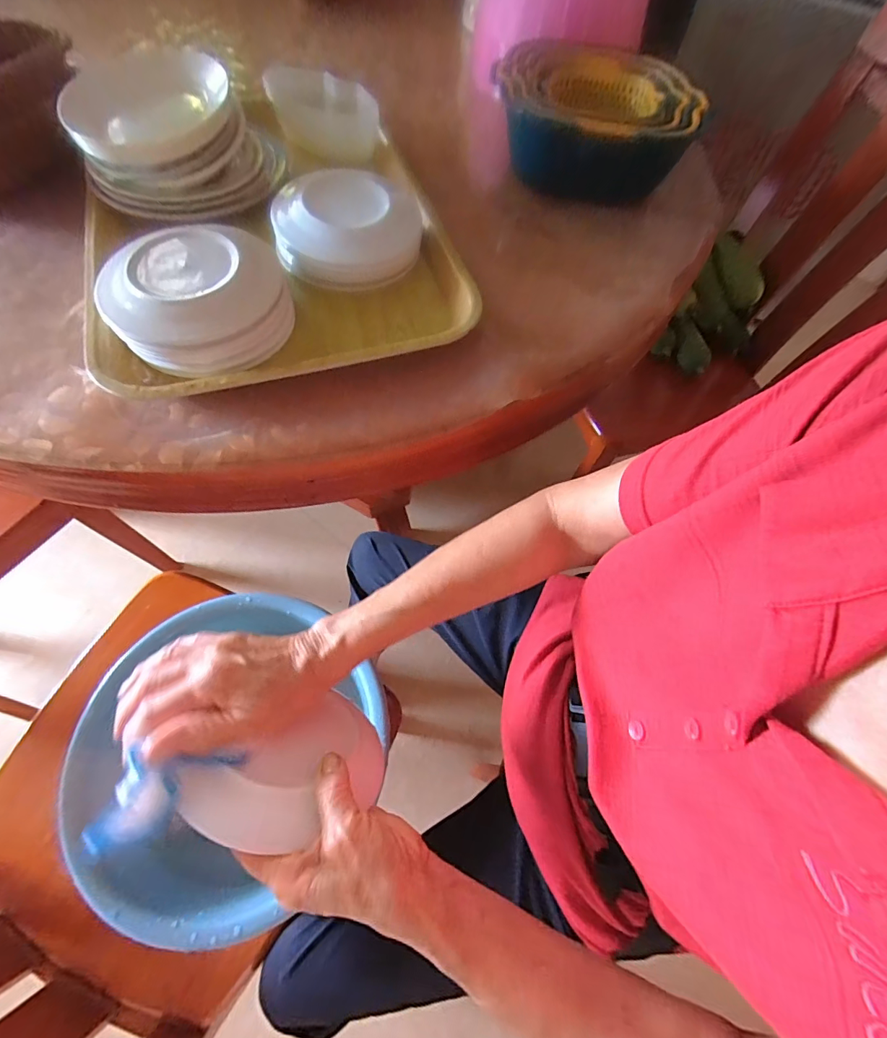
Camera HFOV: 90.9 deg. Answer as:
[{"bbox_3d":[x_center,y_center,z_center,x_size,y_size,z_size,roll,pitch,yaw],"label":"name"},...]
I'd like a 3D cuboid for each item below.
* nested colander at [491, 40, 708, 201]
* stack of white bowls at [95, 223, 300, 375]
[{"bbox_3d":[0.185,-0.495,0.536,0.243,0.089,0.217,-1,63,-5],"label":"nested colander"},{"bbox_3d":[-0.214,-0.196,0.386,0.149,0.055,0.143,-5,65,-4],"label":"stack of white bowls"}]

